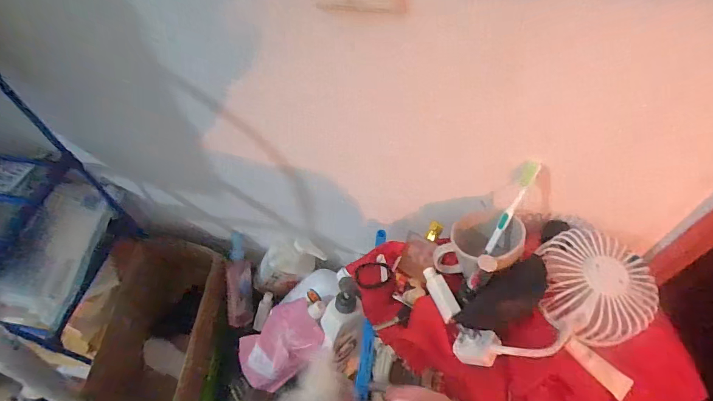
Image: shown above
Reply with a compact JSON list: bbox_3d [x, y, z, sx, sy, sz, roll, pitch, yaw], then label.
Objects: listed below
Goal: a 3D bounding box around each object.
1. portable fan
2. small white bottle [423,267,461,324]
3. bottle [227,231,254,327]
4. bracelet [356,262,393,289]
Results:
[{"bbox_3d":[0.250,0.136,0.489,0.247,0.057,0.146,-36,61,-22],"label":"portable fan"},{"bbox_3d":[0.112,0.122,0.538,0.022,0.025,0.079,-16,55,-9],"label":"small white bottle"},{"bbox_3d":[-0.242,0.162,0.831,0.049,0.037,0.191,-3,91,0],"label":"bottle"},{"bbox_3d":[0.026,0.108,0.589,0.053,0.011,0.040,-4,54,-1],"label":"bracelet"}]

